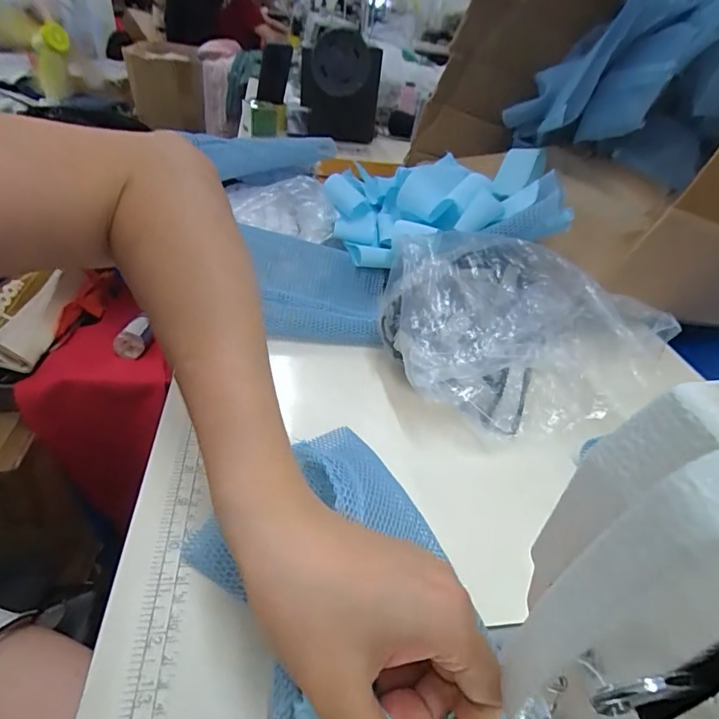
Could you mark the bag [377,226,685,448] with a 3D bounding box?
[{"bbox_3d":[0.129,-0.021,0.398,0.208,0.128,0.150,-11,41,-22],"label":"bag"}]

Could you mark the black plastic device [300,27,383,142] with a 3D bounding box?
[{"bbox_3d":[-0.045,-0.594,1.021,0.176,0.237,0.058,10,56,2],"label":"black plastic device"}]

